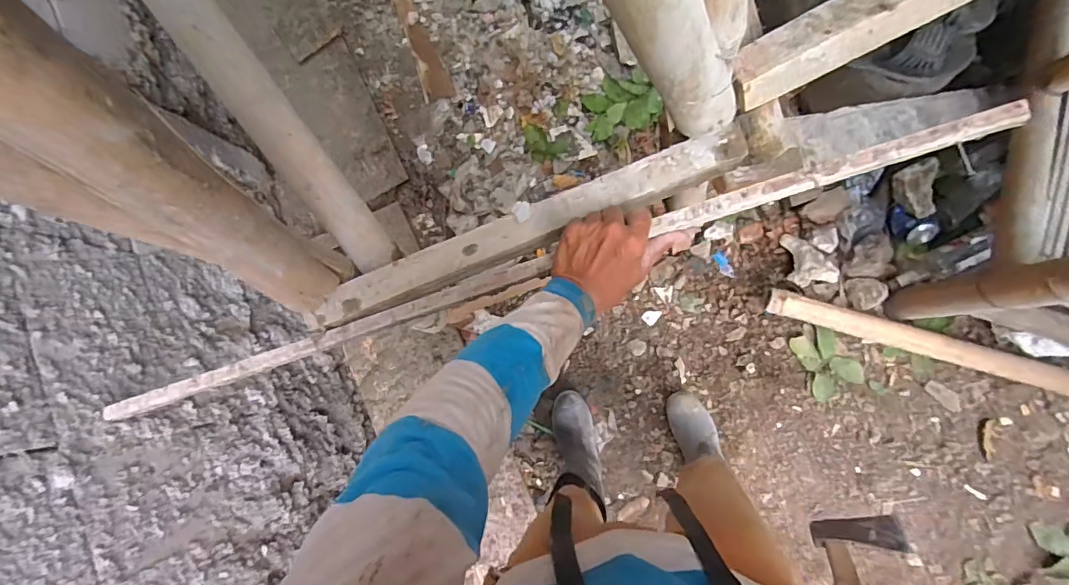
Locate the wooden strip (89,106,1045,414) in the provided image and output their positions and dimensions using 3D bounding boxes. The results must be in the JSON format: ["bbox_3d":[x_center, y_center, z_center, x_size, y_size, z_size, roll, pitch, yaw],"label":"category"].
[{"bbox_3d":[-0.058,-0.005,0.554,1.065,0.027,0.025,-18,83,11],"label":"wooden strip"}]

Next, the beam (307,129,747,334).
[{"bbox_3d":[-0.010,-0.067,0.568,0.509,0.022,0.047,-22,83,6],"label":"beam"}]

